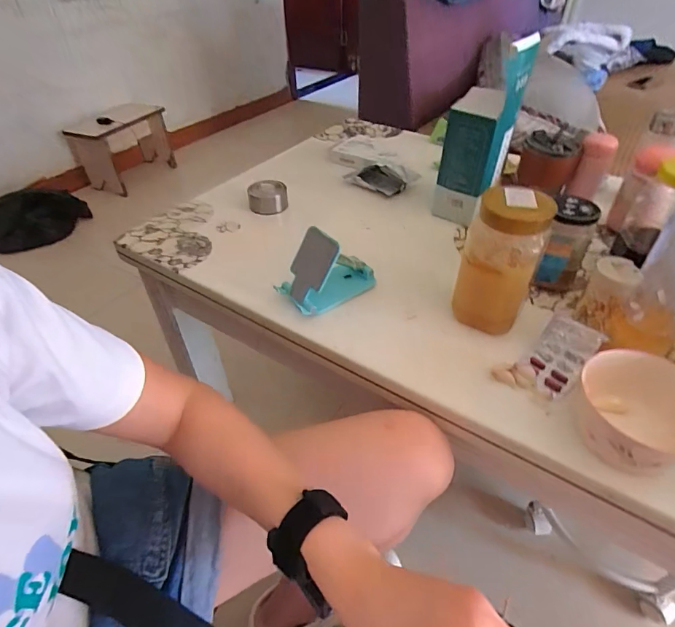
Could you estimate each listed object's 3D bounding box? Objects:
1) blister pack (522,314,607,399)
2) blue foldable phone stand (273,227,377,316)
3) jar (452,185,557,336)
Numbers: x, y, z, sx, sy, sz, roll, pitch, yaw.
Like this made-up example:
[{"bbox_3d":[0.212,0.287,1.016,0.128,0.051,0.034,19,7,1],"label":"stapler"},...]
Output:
[{"bbox_3d":[0.243,0.047,0.462,0.057,0.016,0.093,34,76,32],"label":"blister pack"},{"bbox_3d":[-0.012,-0.060,0.538,0.118,0.093,0.061,-30,49,-28],"label":"blue foldable phone stand"},{"bbox_3d":[0.182,-0.058,0.475,0.076,0.151,0.069,17,45,19],"label":"jar"}]

